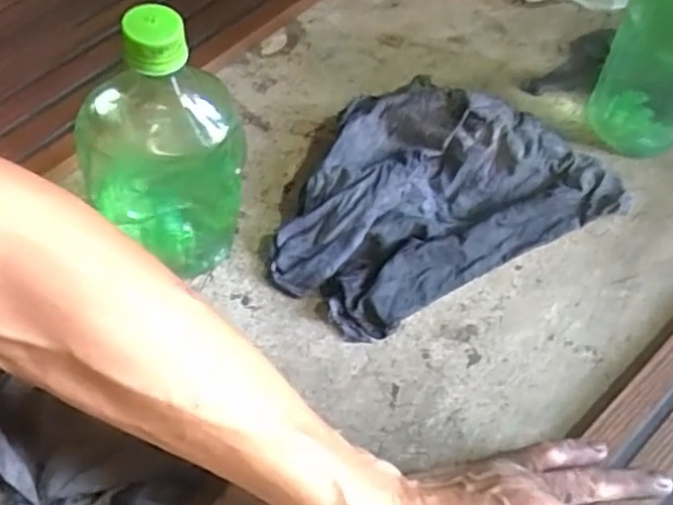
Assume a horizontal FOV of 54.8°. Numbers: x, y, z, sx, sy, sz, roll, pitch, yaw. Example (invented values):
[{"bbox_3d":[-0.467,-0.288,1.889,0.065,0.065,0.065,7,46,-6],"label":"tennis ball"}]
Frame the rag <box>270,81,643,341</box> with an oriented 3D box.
[{"bbox_3d":[0.068,-0.050,0.480,0.255,0.051,0.160,-27,62,-15],"label":"rag"}]

